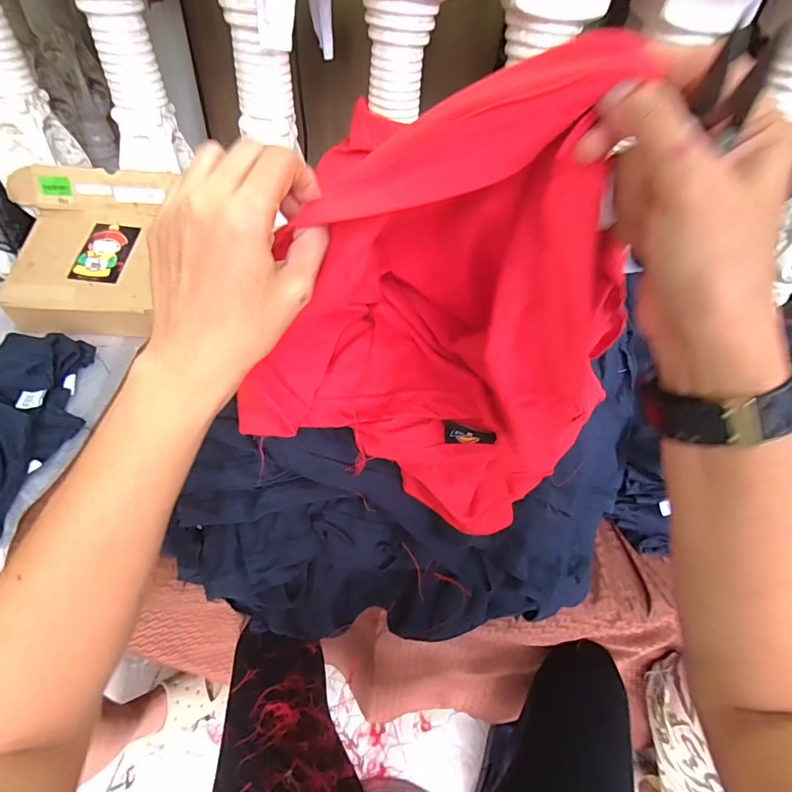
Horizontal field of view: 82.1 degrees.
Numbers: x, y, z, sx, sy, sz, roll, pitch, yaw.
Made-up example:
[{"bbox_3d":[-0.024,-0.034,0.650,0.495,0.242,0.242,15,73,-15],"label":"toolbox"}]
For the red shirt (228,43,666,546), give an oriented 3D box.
[{"bbox_3d":[0.035,-0.057,0.308,0.232,0.276,0.121,20,49,13],"label":"red shirt"}]

